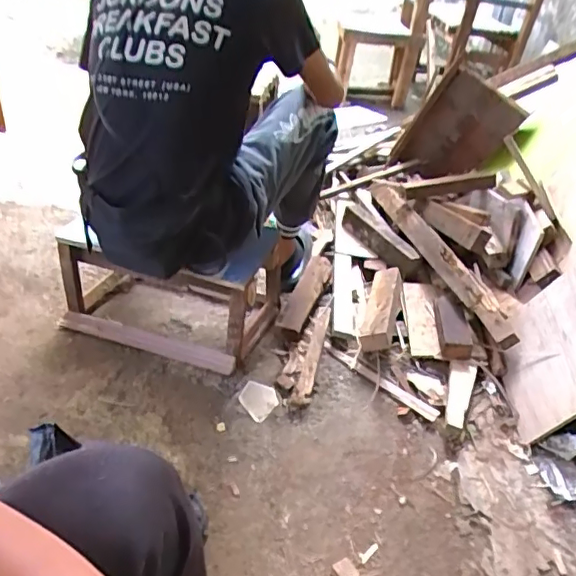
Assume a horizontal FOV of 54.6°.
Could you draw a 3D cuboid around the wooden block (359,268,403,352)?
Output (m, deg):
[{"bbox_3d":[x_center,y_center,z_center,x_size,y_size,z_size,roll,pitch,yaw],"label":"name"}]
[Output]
[{"bbox_3d":[0.228,0.032,1.326,0.075,0.052,0.330,13,36,9],"label":"wooden block"}]

